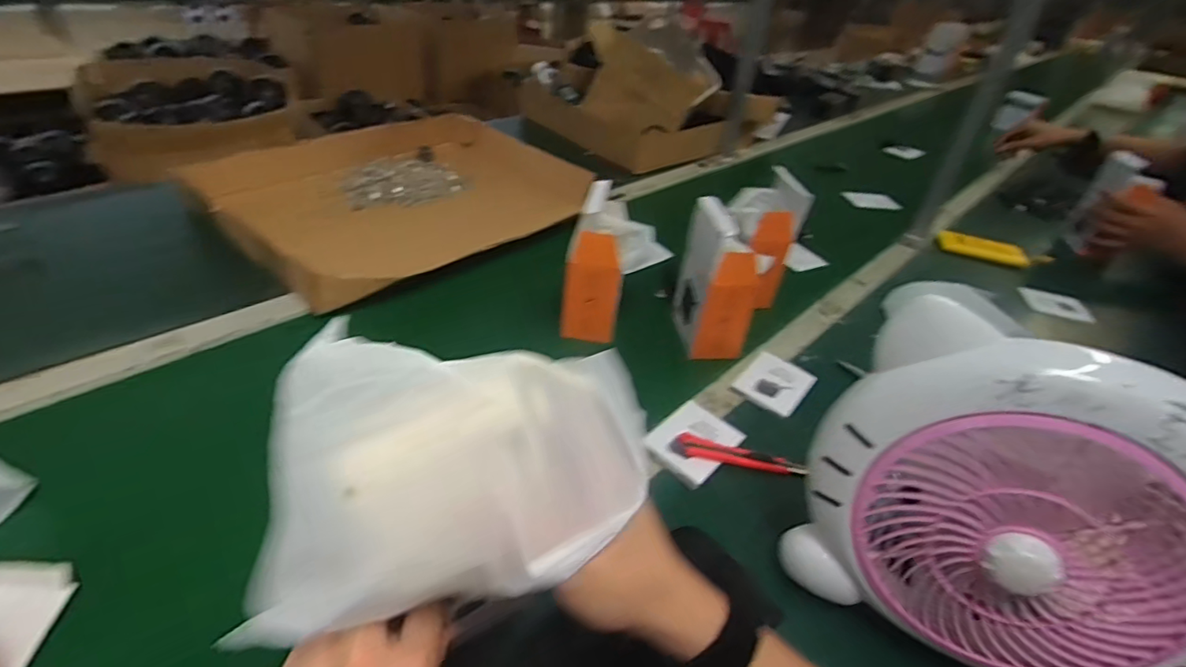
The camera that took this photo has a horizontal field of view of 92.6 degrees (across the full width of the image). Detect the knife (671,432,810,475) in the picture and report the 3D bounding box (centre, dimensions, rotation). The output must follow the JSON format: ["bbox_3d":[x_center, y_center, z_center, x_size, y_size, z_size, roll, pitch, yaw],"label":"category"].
[{"bbox_3d":[0.143,0.121,0.562,0.128,0.012,0.023,11,37,4],"label":"knife"}]

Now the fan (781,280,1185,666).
[{"bbox_3d":[0.275,0.127,0.375,0.248,0.256,0.093,19,38,14],"label":"fan"}]

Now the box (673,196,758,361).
[{"bbox_3d":[0.154,-0.066,0.684,0.075,0.167,0.111,1,38,-10],"label":"box"}]

